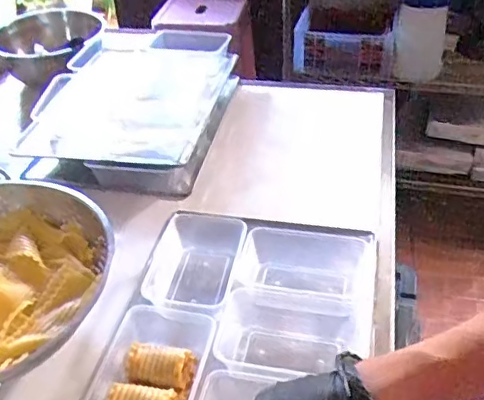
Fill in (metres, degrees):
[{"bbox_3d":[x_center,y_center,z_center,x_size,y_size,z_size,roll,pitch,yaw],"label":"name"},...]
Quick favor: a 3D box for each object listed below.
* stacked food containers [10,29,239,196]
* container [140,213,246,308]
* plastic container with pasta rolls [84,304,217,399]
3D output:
[{"bbox_3d":[-0.225,-0.191,1.155,0.345,0.112,0.441,6,40,11],"label":"stacked food containers"},{"bbox_3d":[-0.073,0.109,0.821,0.136,0.085,0.182,6,40,11],"label":"container"},{"bbox_3d":[-0.112,0.210,0.669,0.128,0.047,0.181,6,40,10],"label":"plastic container with pasta rolls"}]

